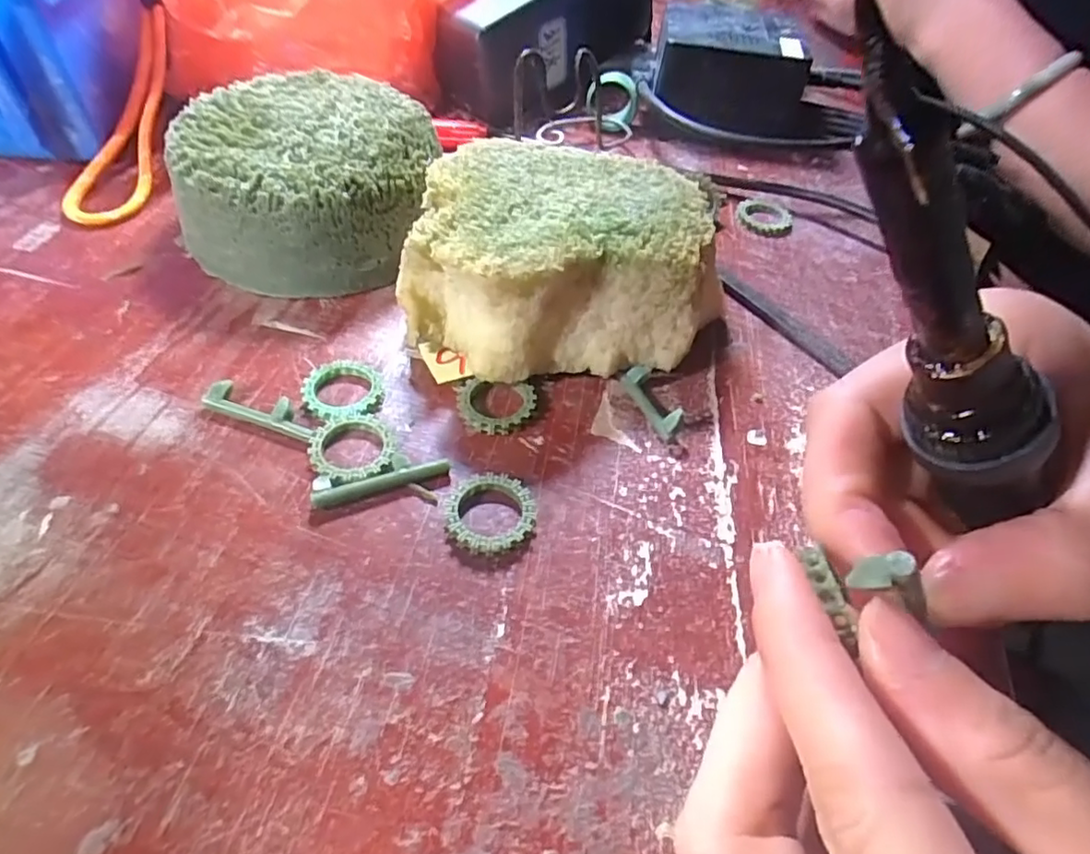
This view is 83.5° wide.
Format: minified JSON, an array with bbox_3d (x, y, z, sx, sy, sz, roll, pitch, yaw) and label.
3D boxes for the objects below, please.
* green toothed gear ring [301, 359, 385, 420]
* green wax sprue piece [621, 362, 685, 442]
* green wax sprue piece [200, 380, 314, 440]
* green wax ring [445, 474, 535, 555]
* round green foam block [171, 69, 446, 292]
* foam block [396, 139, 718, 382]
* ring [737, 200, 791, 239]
[{"bbox_3d":[-0.068,-0.012,0.206,0.026,0.005,0.026,3,49,-3],"label":"green toothed gear ring"},{"bbox_3d":[0.037,-0.009,0.210,0.008,0.010,0.029,-17,53,-20],"label":"green wax sprue piece"},{"bbox_3d":[-0.091,-0.006,0.197,0.040,0.006,0.010,17,50,9],"label":"green wax sprue piece"},{"bbox_3d":[-0.016,0.025,0.179,0.026,0.006,0.026,3,49,-3],"label":"green wax ring"},{"bbox_3d":[-0.094,-0.103,0.254,0.099,0.046,0.099,3,49,-3],"label":"round green foam block"},{"bbox_3d":[0.007,-0.061,0.227,0.106,0.045,0.098,8,49,1],"label":"foam block"},{"bbox_3d":[0.108,-0.103,0.301,0.027,0.005,0.030,15,50,7],"label":"ring"}]

